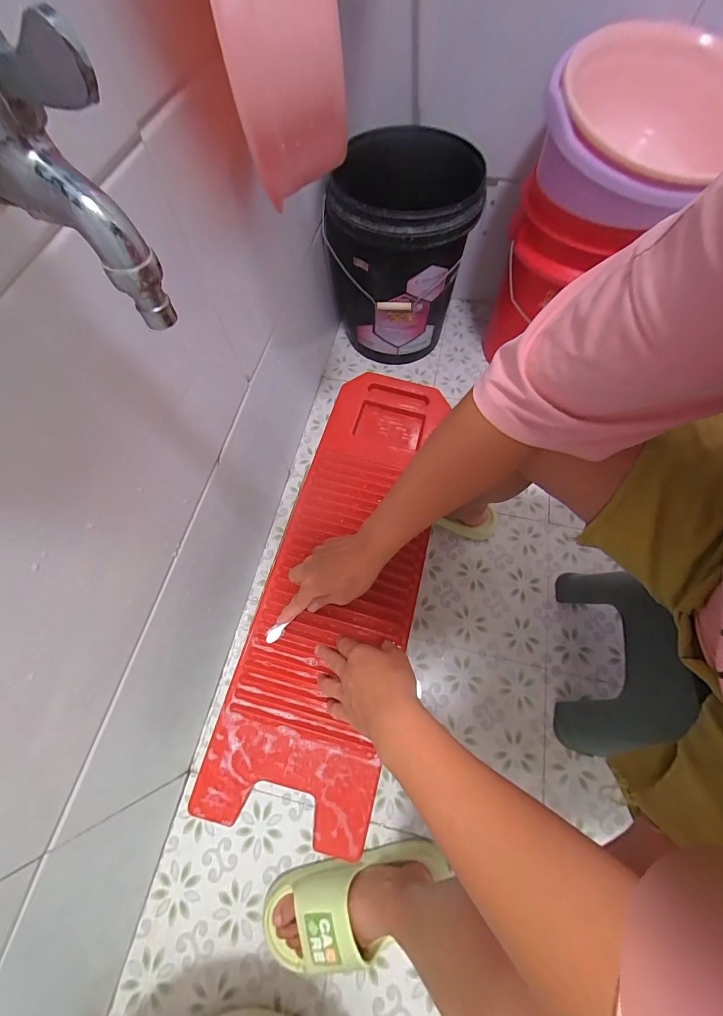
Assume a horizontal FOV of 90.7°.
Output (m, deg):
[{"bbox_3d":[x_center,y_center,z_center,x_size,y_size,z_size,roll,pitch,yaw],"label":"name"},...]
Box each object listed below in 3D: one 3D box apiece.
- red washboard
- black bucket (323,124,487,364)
[{"bbox_3d":[-0.015,0.062,0.503,0.194,0.033,0.639,12,67,5],"label":"red washboard"},{"bbox_3d":[0.090,-0.598,0.871,0.298,0.375,0.340,16,68,7],"label":"black bucket"}]

